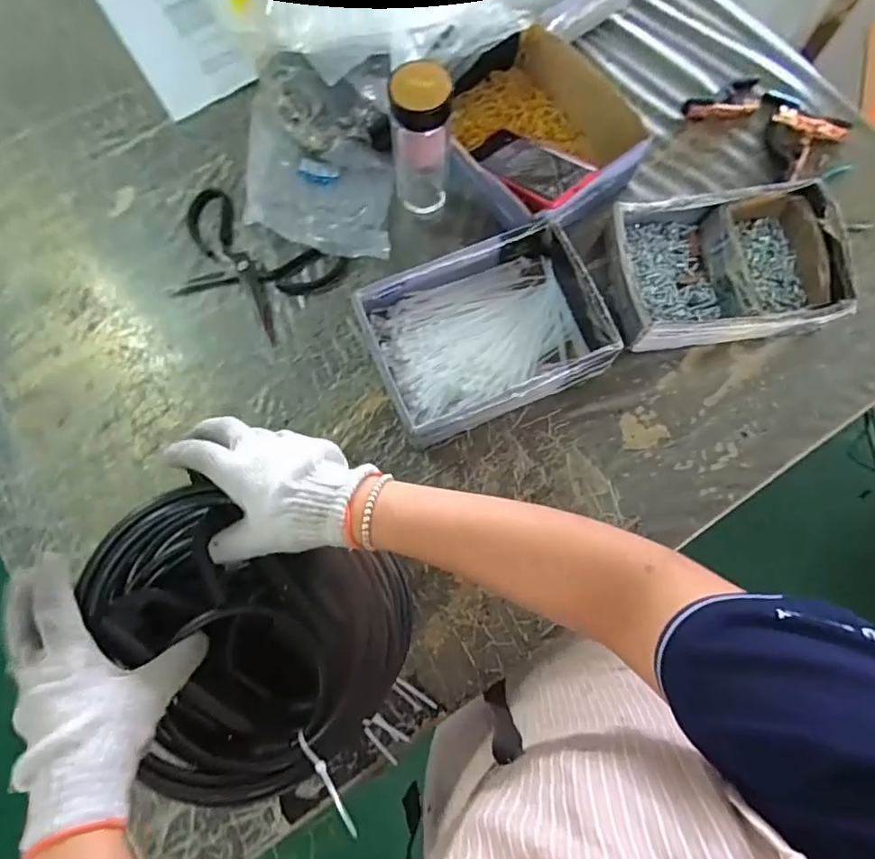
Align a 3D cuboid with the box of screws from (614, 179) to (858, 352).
[{"bbox_3d":[0.344,-0.193,0.648,0.254,0.066,0.176,-6,77,-2],"label":"box of screws"}]

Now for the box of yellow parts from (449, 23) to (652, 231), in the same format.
[{"bbox_3d":[0.125,-0.377,0.684,0.214,0.077,0.235,-43,81,-10],"label":"box of yellow parts"}]

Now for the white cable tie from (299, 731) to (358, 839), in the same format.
[{"bbox_3d":[-0.082,0.262,0.400,0.007,0.011,0.081,-38,64,-9],"label":"white cable tie"}]

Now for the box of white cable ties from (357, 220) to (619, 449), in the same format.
[{"bbox_3d":[0.055,-0.109,0.621,0.251,0.069,0.190,-21,78,-6],"label":"box of white cable ties"}]

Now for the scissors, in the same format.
[{"bbox_3d":[-0.244,-0.209,0.676,0.219,0.010,0.141,30,78,6],"label":"scissors"}]

